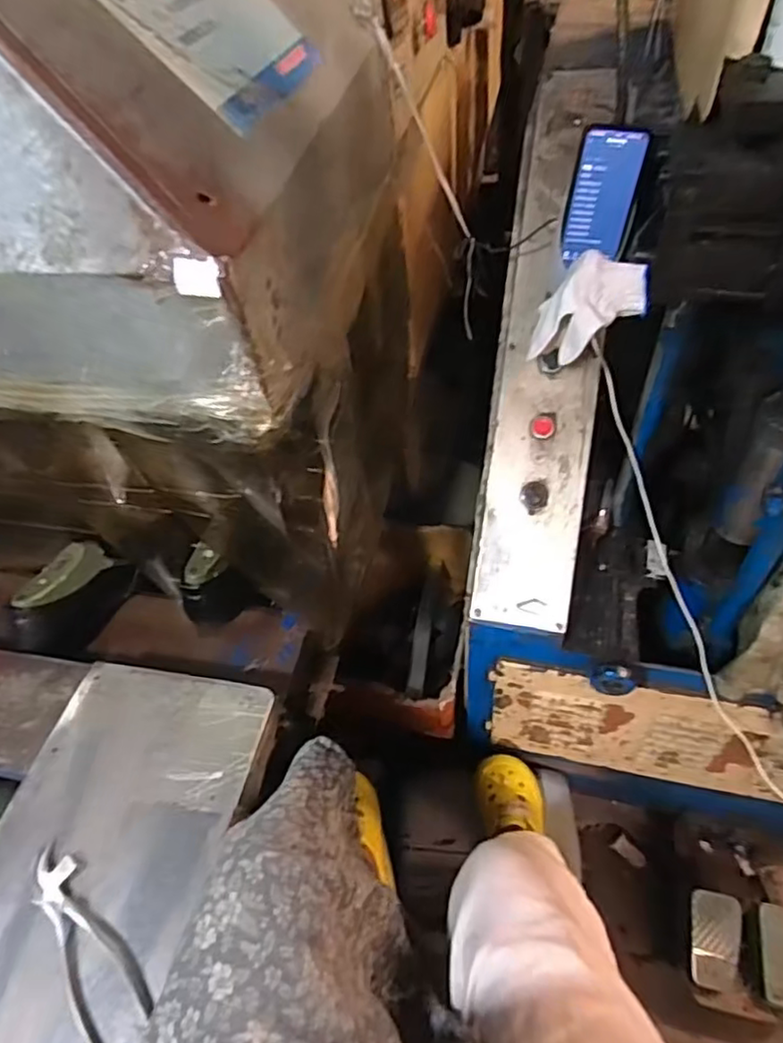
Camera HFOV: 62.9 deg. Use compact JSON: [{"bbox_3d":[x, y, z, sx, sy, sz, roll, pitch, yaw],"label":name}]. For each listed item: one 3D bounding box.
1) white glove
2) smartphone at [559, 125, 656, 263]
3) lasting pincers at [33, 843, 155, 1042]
[{"bbox_3d":[0.197,-0.214,0.657,0.110,0.089,0.061,21,55,22],"label":"white glove"},{"bbox_3d":[0.241,-0.366,0.722,0.077,0.135,0.015,4,41,1],"label":"smartphone"},{"bbox_3d":[-0.257,0.354,0.543,0.052,0.025,0.183,-35,55,-22],"label":"lasting pincers"}]

